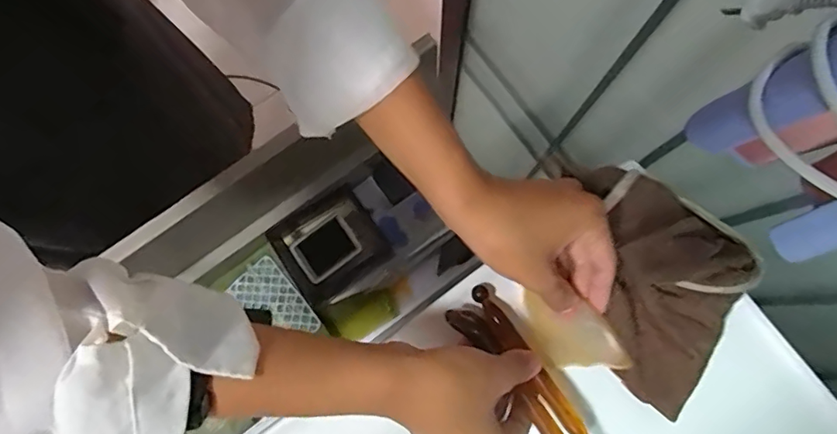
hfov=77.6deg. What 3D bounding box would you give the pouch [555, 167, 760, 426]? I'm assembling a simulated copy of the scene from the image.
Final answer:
[{"bbox_3d":[0.180,0.045,0.368,0.097,0.036,0.172,-4,80,0],"label":"pouch"}]

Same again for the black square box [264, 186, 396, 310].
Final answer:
[{"bbox_3d":[-0.104,0.031,0.604,0.110,0.043,0.108,-38,81,-5],"label":"black square box"}]

